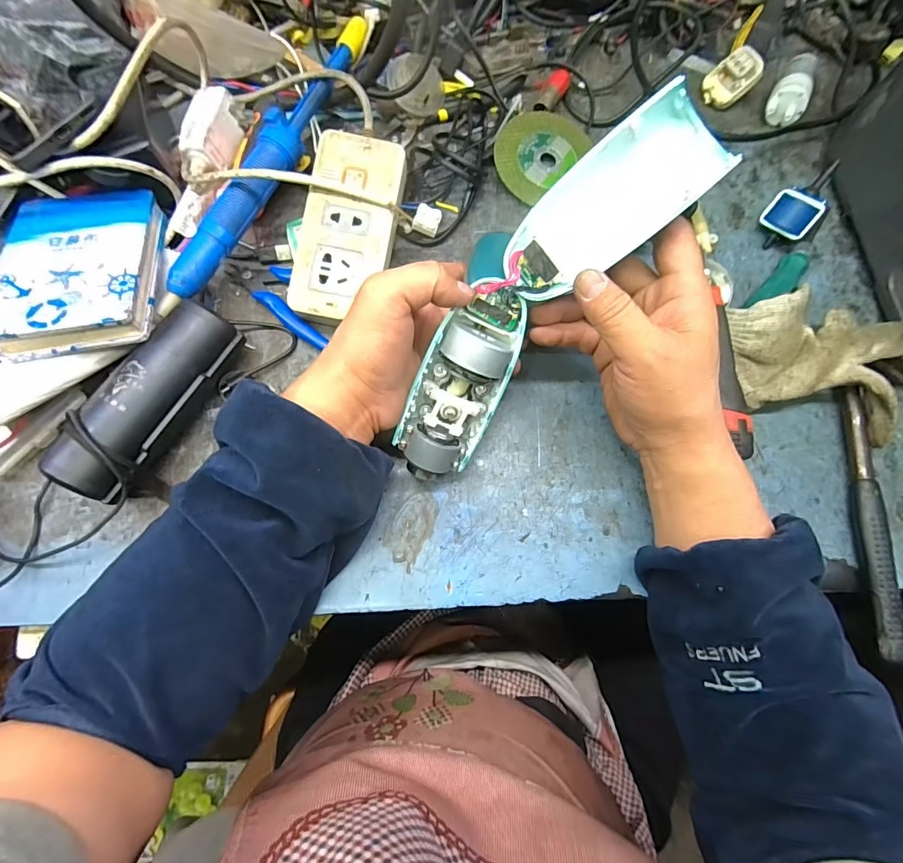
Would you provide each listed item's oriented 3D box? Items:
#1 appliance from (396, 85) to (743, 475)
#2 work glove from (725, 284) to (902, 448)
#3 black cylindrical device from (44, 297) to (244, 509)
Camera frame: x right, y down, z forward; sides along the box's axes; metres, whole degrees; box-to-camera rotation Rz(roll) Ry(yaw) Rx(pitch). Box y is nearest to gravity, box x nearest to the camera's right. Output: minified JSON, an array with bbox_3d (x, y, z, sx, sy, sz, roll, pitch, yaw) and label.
[{"bbox_3d":[0.052,-0.082,0.281,0.068,0.039,0.264,42,107,10],"label":"appliance"},{"bbox_3d":[0.289,-0.056,0.348,0.143,0.041,0.103,18,74,4],"label":"work glove"},{"bbox_3d":[-0.218,-0.022,0.320,0.052,0.050,0.150,28,75,7],"label":"black cylindrical device"}]

